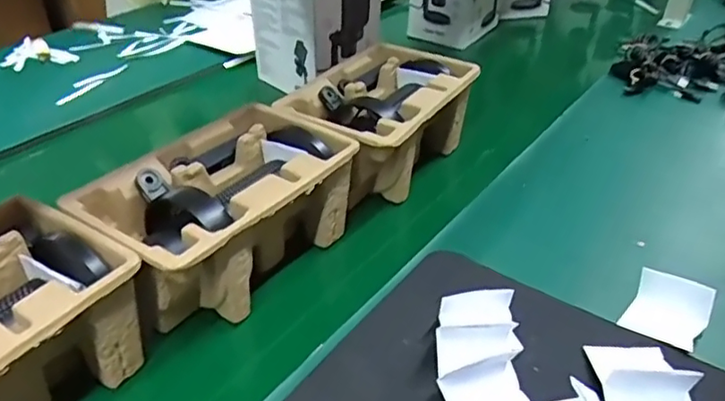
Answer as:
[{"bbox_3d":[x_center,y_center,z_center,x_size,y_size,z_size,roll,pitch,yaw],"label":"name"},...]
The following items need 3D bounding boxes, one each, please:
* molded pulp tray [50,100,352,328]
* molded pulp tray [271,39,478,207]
[{"bbox_3d":[-0.121,0.013,0.540,0.142,0.100,0.217,21,43,31],"label":"molded pulp tray"},{"bbox_3d":[0.021,-0.085,0.678,0.136,0.099,0.214,19,42,30],"label":"molded pulp tray"}]

